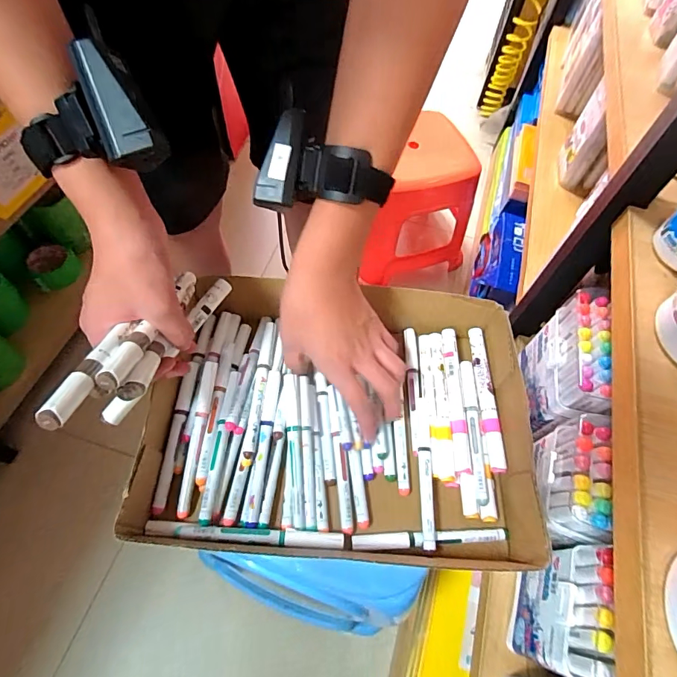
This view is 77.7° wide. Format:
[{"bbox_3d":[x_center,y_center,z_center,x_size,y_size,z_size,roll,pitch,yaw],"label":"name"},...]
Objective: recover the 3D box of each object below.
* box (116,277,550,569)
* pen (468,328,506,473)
[{"bbox_3d":[0.002,0.065,0.387,0.314,0.057,0.242,4,60,-1],"label":"box"},{"bbox_3d":[0.146,0.055,0.418,0.016,0.009,0.149,3,60,-2],"label":"pen"}]

